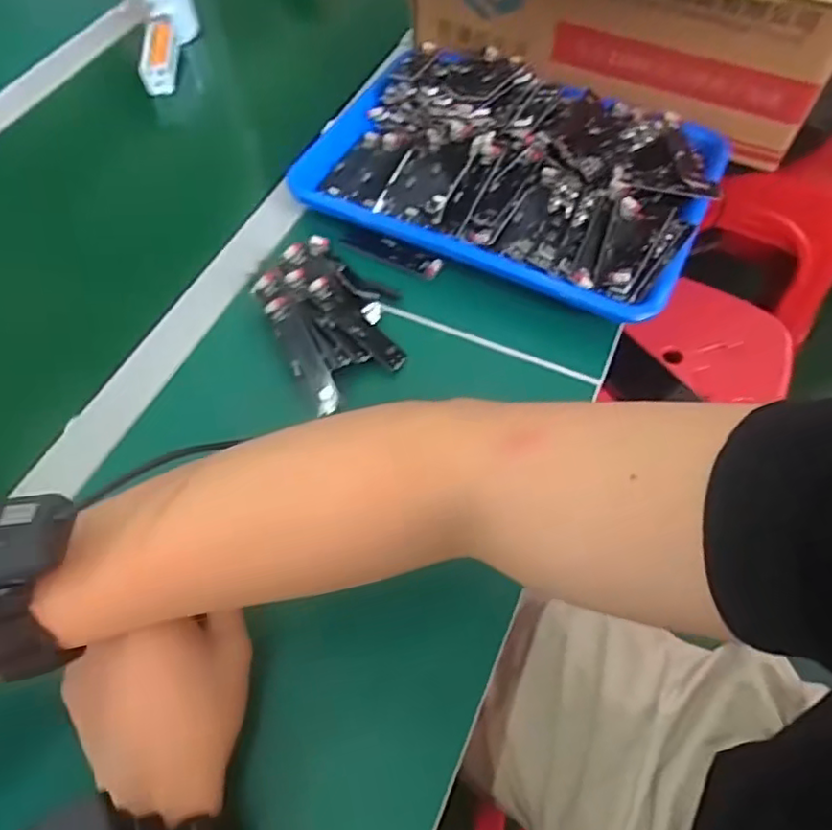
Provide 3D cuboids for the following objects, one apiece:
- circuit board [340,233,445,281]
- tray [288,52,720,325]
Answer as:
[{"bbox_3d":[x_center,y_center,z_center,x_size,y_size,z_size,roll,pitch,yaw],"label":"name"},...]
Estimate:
[{"bbox_3d":[-0.021,-0.137,0.529,0.089,0.006,0.030,26,61,15],"label":"circuit board"},{"bbox_3d":[0.085,-0.229,0.557,0.341,0.042,0.245,25,61,14],"label":"tray"}]

